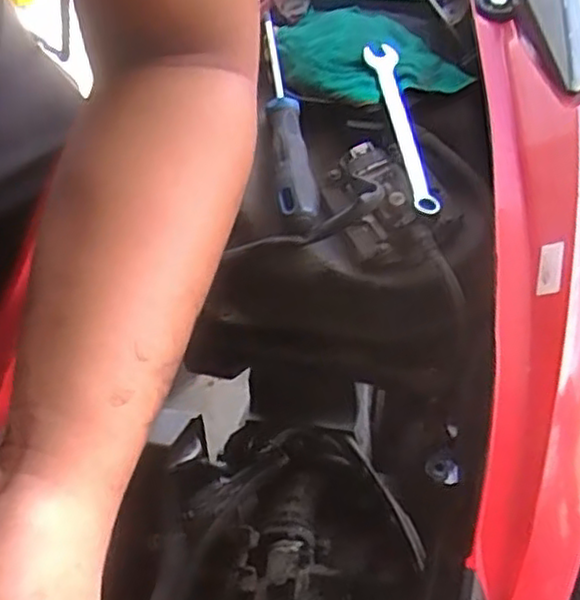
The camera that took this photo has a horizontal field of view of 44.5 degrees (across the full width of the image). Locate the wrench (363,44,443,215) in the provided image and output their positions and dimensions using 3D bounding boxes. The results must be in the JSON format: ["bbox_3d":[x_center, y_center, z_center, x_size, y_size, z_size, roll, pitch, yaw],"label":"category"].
[{"bbox_3d":[0.083,-0.129,0.523,0.022,0.008,0.158,-9,64,-6],"label":"wrench"}]

